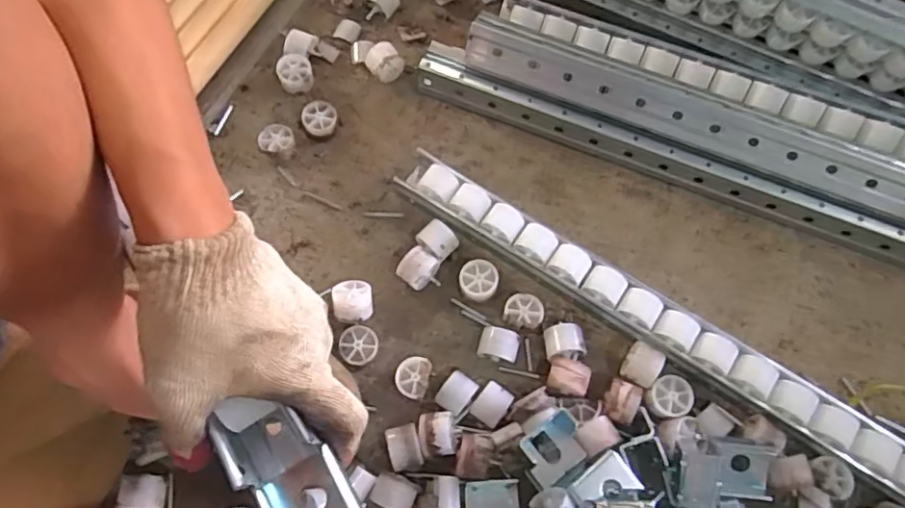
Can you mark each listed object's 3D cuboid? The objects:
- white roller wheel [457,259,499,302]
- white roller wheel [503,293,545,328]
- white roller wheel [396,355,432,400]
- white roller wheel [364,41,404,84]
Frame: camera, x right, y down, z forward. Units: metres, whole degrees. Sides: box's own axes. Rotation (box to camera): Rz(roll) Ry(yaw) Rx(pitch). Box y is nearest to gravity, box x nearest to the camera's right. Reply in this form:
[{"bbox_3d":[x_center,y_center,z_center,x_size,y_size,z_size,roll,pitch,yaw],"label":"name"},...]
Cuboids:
[{"bbox_3d":[0.023,0.027,0.562,0.035,0.024,0.038,0,70,-1],"label":"white roller wheel"},{"bbox_3d":[0.064,0.053,0.553,0.035,0.023,0.029,10,70,2],"label":"white roller wheel"},{"bbox_3d":[-0.035,0.110,0.535,0.029,0.025,0.036,11,70,3],"label":"white roller wheel"},{"bbox_3d":[-0.072,-0.203,0.639,0.032,0.031,0.034,-32,74,-12],"label":"white roller wheel"}]

